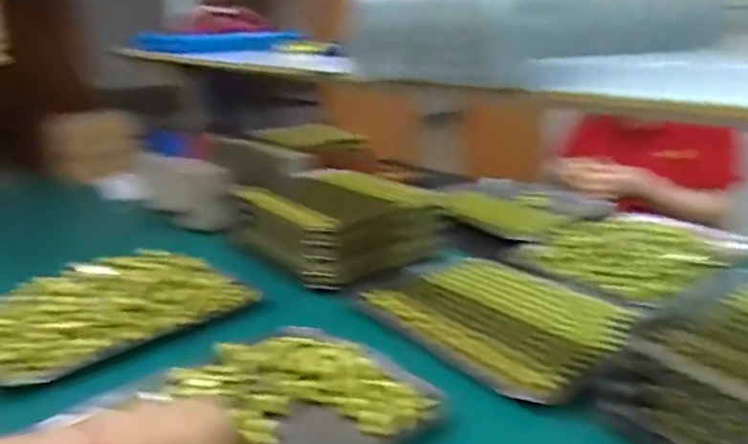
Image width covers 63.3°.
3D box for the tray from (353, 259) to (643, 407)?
[{"bbox_3d":[0.176,0.125,0.873,0.297,0.024,0.375,-16,22,-37],"label":"tray"}]

